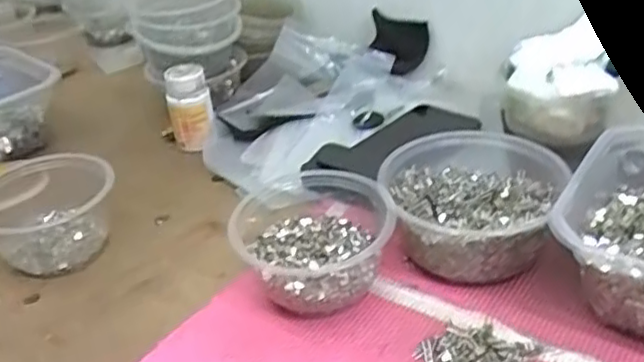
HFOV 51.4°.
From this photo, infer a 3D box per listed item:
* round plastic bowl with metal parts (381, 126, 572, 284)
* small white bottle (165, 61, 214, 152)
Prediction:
[{"bbox_3d":[0.119,0.012,0.526,0.134,0.062,0.154,4,35,16],"label":"round plastic bowl with metal parts"},{"bbox_3d":[-0.137,-0.079,0.701,0.043,0.076,0.047,0,34,10],"label":"small white bottle"}]

